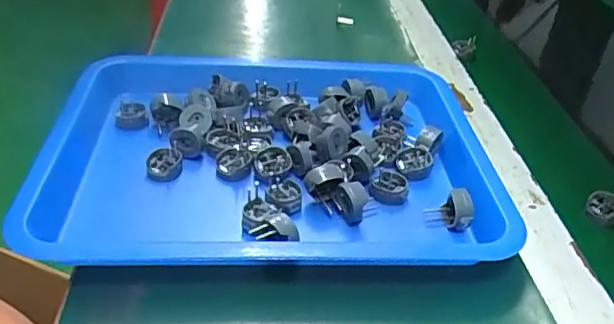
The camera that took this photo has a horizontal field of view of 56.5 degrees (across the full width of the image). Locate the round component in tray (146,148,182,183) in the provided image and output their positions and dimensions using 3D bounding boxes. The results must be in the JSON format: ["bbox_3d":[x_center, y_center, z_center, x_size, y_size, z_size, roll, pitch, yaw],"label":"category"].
[{"bbox_3d":[-0.110,0.002,0.437,0.026,0.010,0.028,-1,68,5],"label":"round component in tray"}]

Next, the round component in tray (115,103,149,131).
[{"bbox_3d":[-0.151,-0.039,0.490,0.025,0.019,0.023,3,35,-2],"label":"round component in tray"}]

